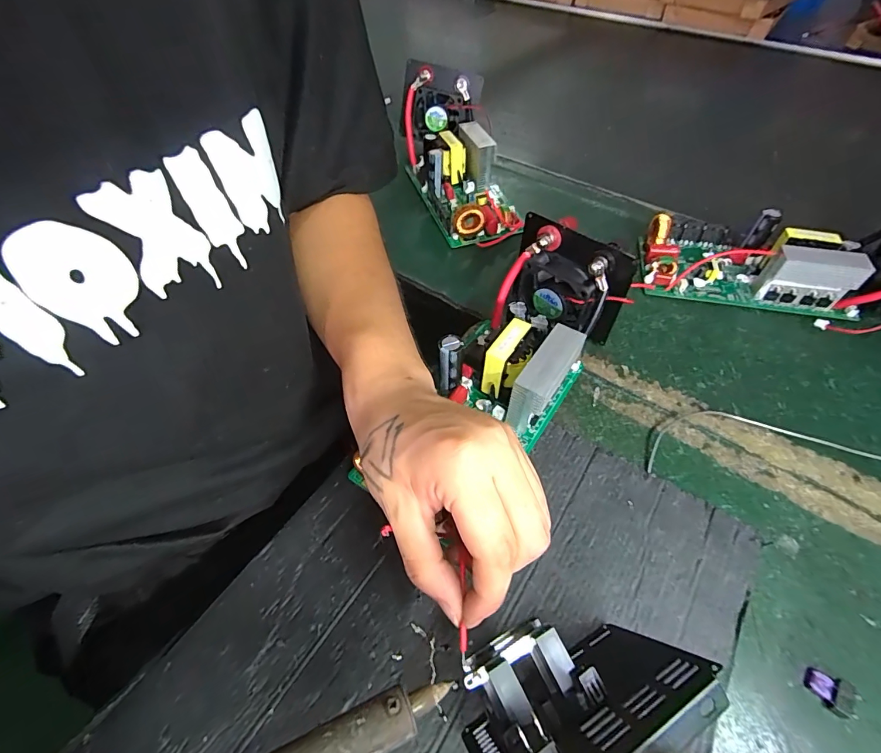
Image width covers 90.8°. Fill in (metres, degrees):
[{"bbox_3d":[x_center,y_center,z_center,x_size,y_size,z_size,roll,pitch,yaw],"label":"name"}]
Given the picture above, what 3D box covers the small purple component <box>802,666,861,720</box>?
[{"bbox_3d":[0.203,0.165,0.226,0.021,0.007,0.016,29,58,20],"label":"small purple component"}]

